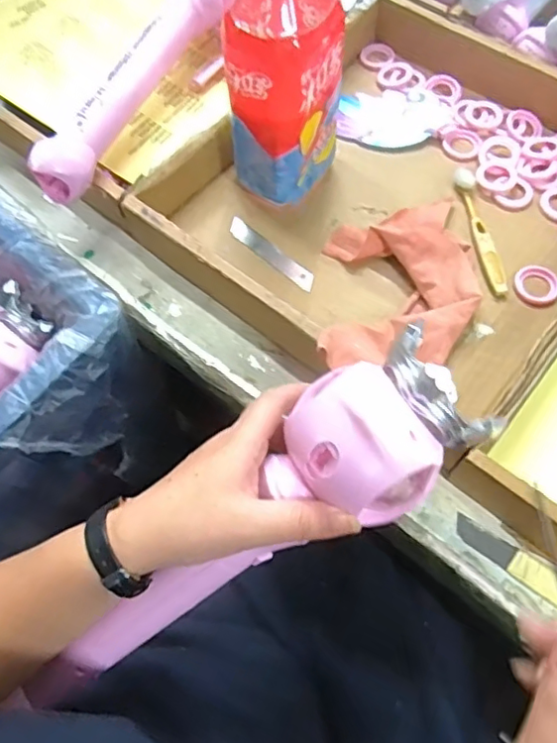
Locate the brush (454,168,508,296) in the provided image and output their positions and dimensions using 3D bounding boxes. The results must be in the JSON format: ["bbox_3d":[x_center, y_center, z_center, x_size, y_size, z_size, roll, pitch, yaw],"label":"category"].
[{"bbox_3d":[0.182,-0.128,0.534,0.018,0.011,0.138,-6,64,0],"label":"brush"}]

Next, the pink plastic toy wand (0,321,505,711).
[{"bbox_3d":[-0.025,0.102,0.336,0.309,0.054,0.074,-42,67,14],"label":"pink plastic toy wand"}]

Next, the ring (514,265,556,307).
[{"bbox_3d":[0.222,-0.074,0.507,0.038,0.006,0.037,-1,64,2],"label":"ring"}]

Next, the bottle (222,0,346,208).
[{"bbox_3d":[0.005,-0.239,0.478,0.088,0.214,0.090,8,65,6],"label":"bottle"}]

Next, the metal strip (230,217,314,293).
[{"bbox_3d":[-0.006,-0.106,0.537,0.103,0.004,0.018,40,84,19],"label":"metal strip"}]

